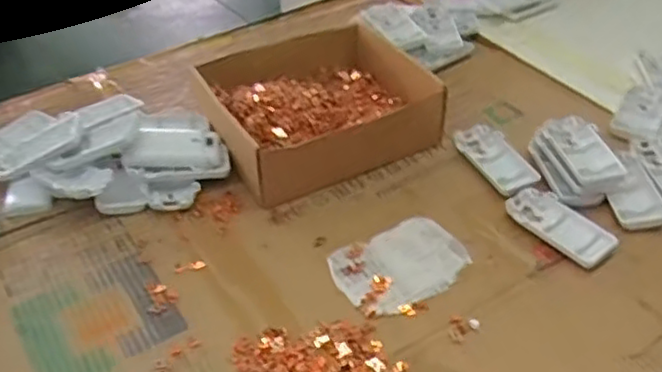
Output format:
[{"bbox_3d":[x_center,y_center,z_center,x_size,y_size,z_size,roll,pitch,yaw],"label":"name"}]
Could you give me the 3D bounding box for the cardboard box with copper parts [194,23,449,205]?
[{"bbox_3d":[-0.014,-0.084,0.713,0.213,0.066,0.191,-18,45,-18],"label":"cardboard box with copper parts"}]

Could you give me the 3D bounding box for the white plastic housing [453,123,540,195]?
[{"bbox_3d":[0.165,-0.028,0.684,0.052,0.015,0.098,-18,45,-18],"label":"white plastic housing"}]

